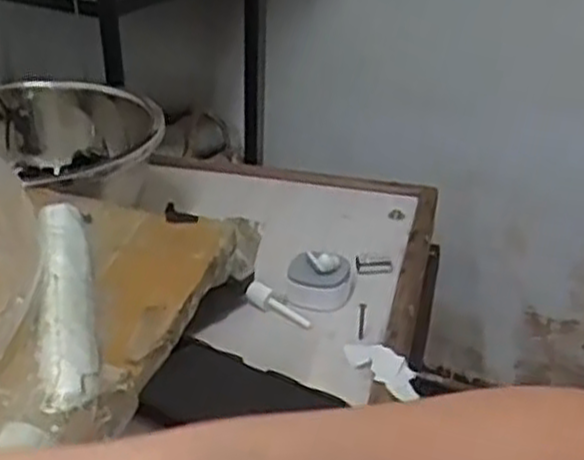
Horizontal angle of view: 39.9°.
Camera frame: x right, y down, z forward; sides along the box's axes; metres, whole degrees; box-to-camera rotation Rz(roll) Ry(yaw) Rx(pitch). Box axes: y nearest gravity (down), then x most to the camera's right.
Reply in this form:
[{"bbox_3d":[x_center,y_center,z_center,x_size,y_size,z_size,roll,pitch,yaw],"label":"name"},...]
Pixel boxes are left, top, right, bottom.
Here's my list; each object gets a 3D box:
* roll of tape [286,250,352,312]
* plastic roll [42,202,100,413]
[{"bbox_3d":[0.025,0.043,0.704,0.057,0.037,0.044,6,33,4],"label":"roll of tape"},{"bbox_3d":[-0.118,0.032,0.421,0.025,0.016,0.177,-7,30,-14],"label":"plastic roll"}]

